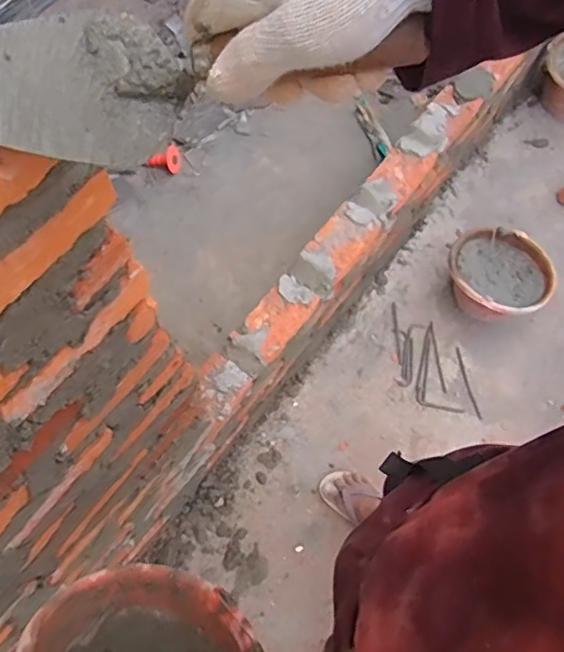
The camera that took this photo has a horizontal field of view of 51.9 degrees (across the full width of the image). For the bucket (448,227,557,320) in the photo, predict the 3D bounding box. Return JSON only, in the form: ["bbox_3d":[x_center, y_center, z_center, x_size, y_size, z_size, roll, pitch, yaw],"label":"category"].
[{"bbox_3d":[0.548,-0.115,1.503,0.241,0.164,0.248,0,67,1],"label":"bucket"}]

